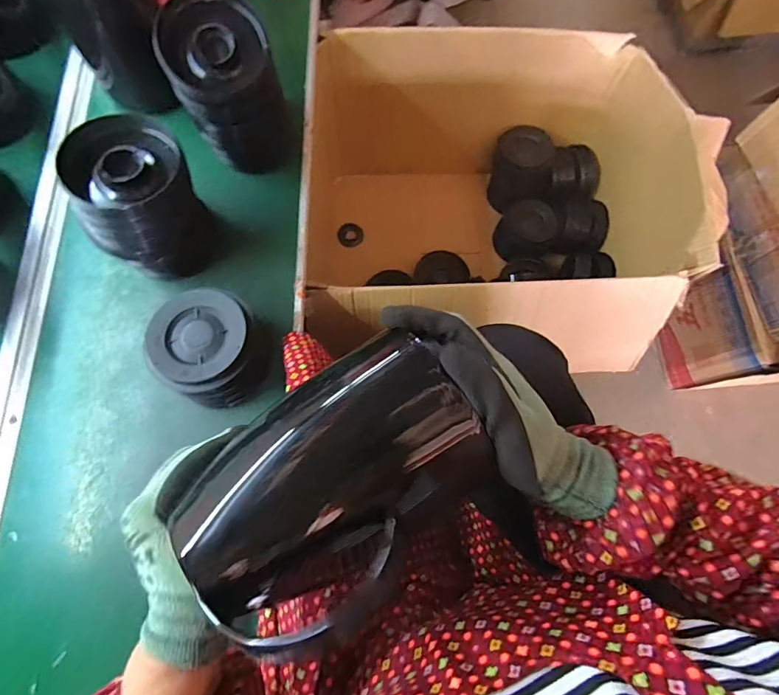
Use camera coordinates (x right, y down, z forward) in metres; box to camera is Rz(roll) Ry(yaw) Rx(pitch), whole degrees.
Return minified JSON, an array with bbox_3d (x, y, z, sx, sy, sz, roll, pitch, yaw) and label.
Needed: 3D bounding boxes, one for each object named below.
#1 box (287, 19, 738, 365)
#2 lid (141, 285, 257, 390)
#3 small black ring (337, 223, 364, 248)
[{"bbox_3d":[0.178,-0.240,0.868,0.659,0.375,0.580,-4,75,-2],"label":"box"},{"bbox_3d":[-0.213,-0.011,0.493,0.118,0.015,0.116,0,75,-1],"label":"lid"},{"bbox_3d":[-0.091,-0.265,1.034,0.063,0.007,0.055,-20,96,-17],"label":"small black ring"}]

